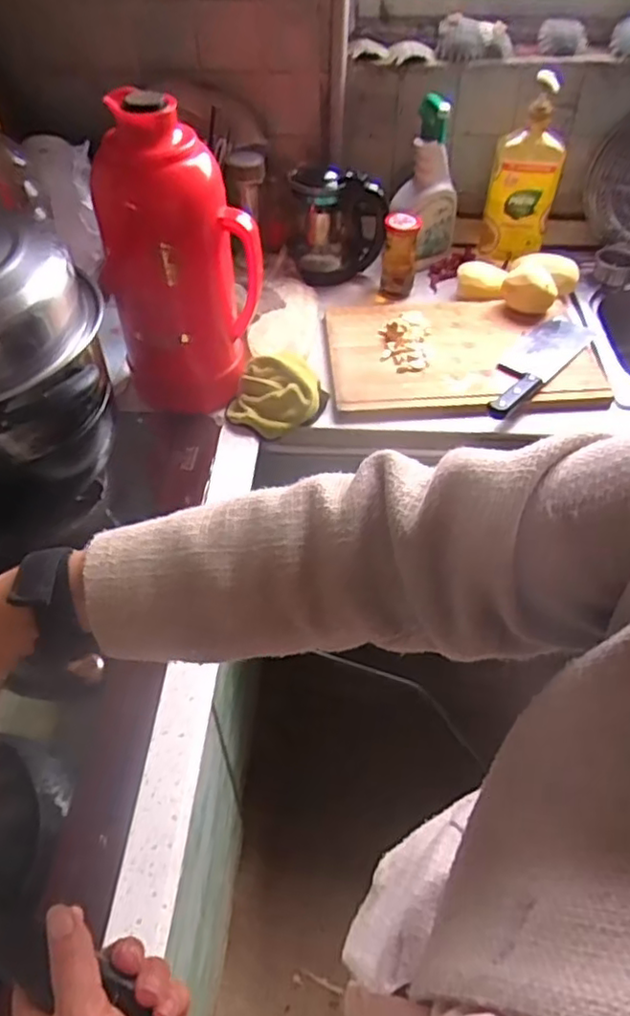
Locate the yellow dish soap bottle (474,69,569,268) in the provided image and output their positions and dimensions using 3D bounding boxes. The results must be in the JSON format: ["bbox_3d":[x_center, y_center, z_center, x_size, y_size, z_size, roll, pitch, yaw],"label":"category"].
[{"bbox_3d":[0.362,-0.569,1.124,0.110,0.270,0.104,15,49,14],"label":"yellow dish soap bottle"}]

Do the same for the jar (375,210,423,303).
[{"bbox_3d":[0.144,-0.429,1.125,0.060,0.144,0.074,9,48,9],"label":"jar"}]

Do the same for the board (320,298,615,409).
[{"bbox_3d":[0.228,-0.256,1.032,0.401,0.031,0.298,2,48,2],"label":"board"}]

